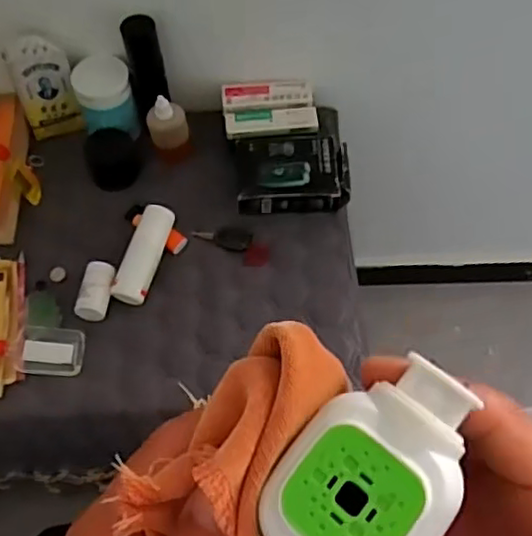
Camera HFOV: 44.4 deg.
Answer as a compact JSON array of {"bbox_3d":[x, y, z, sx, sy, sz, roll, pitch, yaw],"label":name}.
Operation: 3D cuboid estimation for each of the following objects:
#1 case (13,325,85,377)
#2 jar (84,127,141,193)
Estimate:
[{"bbox_3d":[-0.232,0.089,0.699,0.071,0.012,0.051,4,77,-1],"label":"case"},{"bbox_3d":[-0.190,-0.134,0.818,0.066,0.051,0.064,-18,62,-10],"label":"jar"}]

